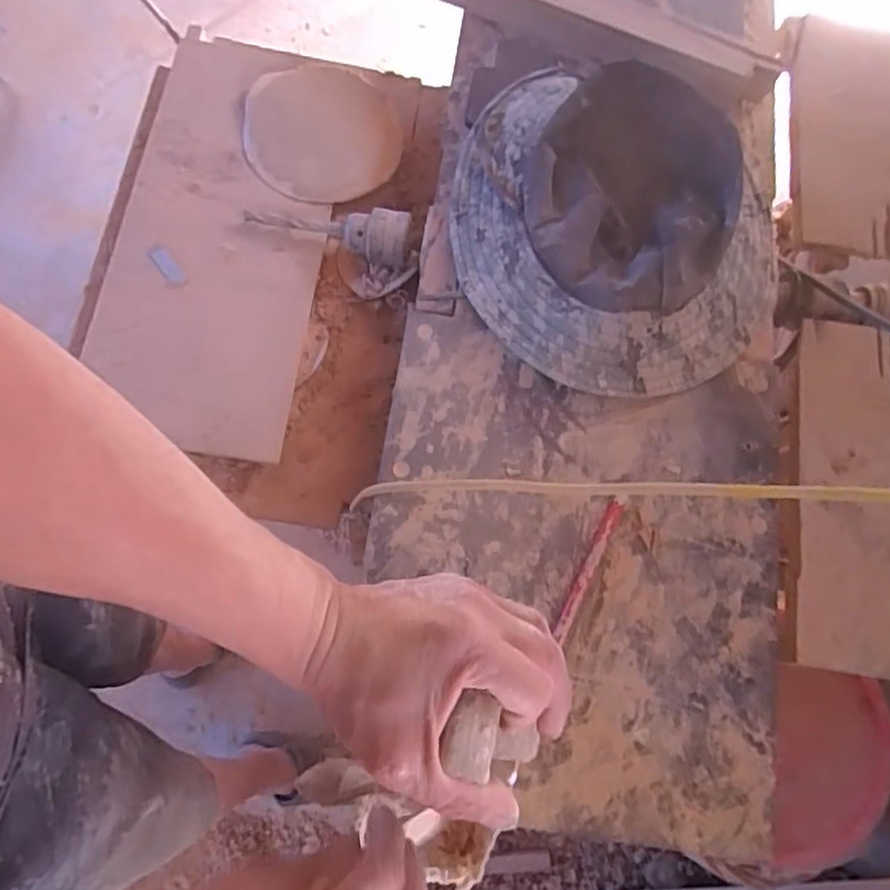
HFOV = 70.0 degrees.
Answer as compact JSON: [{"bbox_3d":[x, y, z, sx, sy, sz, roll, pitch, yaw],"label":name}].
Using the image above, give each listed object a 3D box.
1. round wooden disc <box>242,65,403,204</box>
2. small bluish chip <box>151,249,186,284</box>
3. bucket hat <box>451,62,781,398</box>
[{"bbox_3d":[-0.131,-0.340,0.684,0.159,0.029,0.170,1,75,-2],"label":"round wooden disc"},{"bbox_3d":[-0.281,-0.181,0.645,0.018,0.006,0.042,-40,80,-12],"label":"small bluish chip"},{"bbox_3d":[0.152,-0.196,0.570,0.304,0.074,0.286,1,75,-2],"label":"bucket hat"}]

